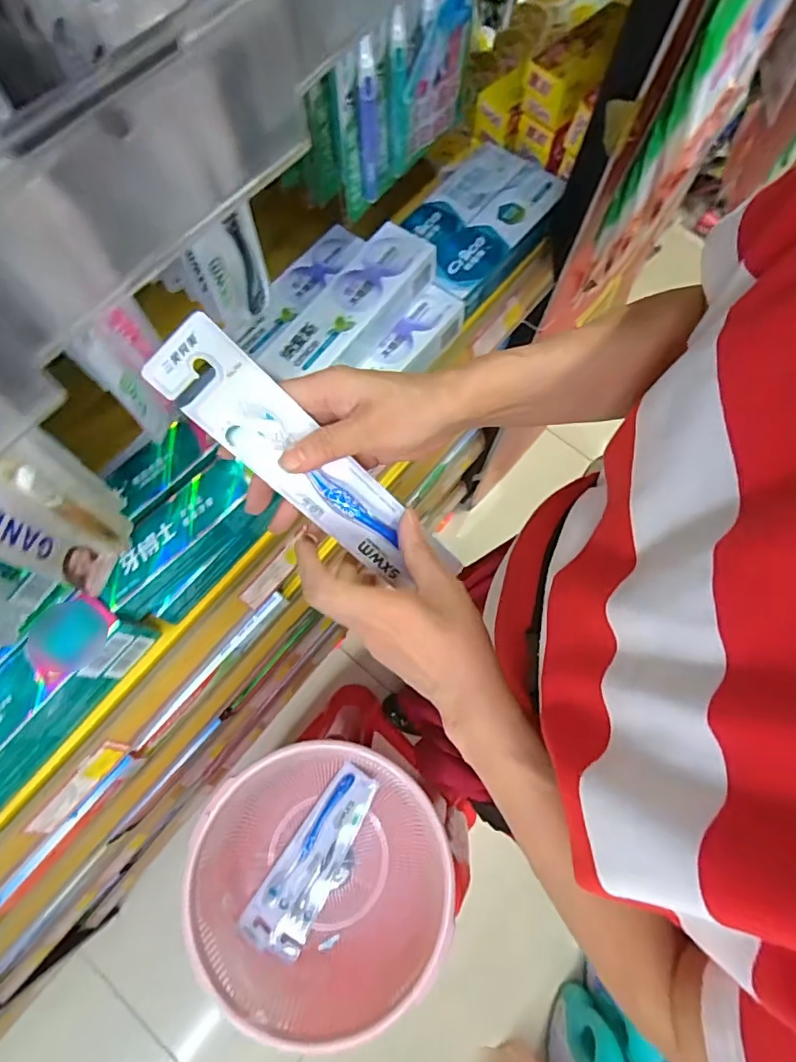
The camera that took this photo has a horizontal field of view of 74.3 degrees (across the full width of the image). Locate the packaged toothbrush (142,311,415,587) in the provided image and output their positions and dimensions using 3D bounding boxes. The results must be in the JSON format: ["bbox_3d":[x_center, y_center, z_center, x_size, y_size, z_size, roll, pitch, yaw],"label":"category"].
[{"bbox_3d":[-0.056,-0.040,0.325,0.050,0.018,0.201,-40,119,8],"label":"packaged toothbrush"}]

